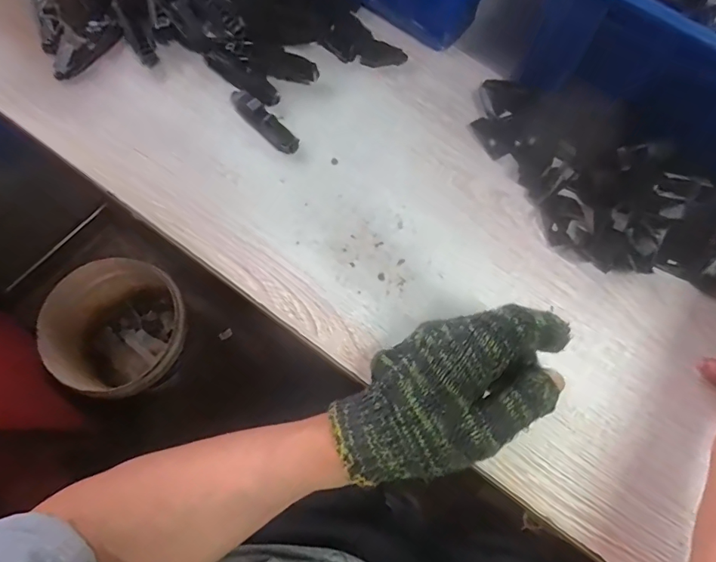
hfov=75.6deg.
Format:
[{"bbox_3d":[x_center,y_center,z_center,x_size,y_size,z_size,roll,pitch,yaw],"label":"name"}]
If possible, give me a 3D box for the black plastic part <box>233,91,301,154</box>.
[{"bbox_3d":[-0.085,-0.142,0.405,0.019,0.014,0.079,-42,78,-13],"label":"black plastic part"}]

